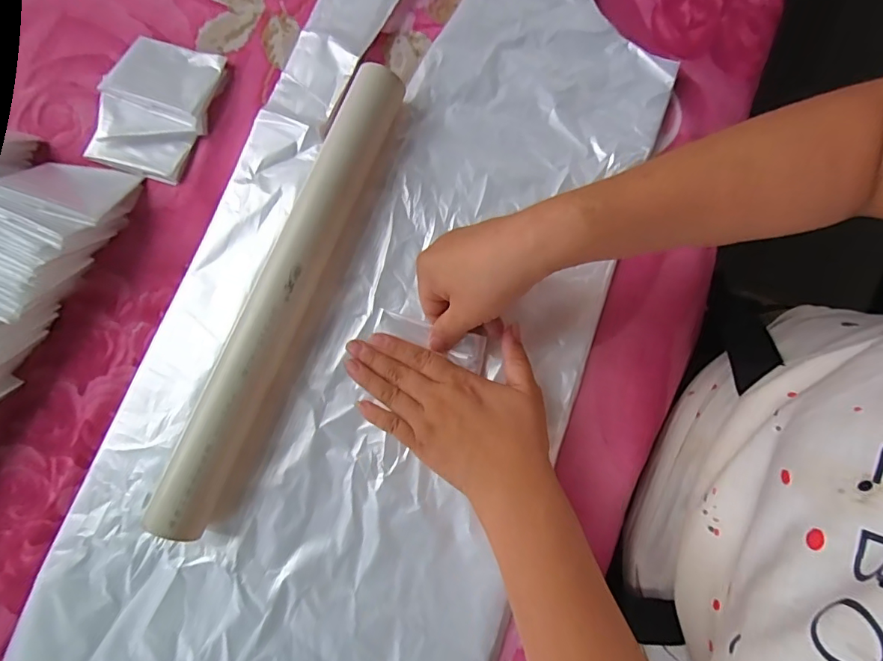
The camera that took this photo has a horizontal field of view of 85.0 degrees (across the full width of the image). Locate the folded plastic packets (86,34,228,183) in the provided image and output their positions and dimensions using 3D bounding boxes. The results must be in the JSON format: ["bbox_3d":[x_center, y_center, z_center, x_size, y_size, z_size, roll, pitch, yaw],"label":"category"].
[{"bbox_3d":[-0.237,-0.187,0.398,0.085,0.014,0.116,15,80,4],"label":"folded plastic packets"}]

